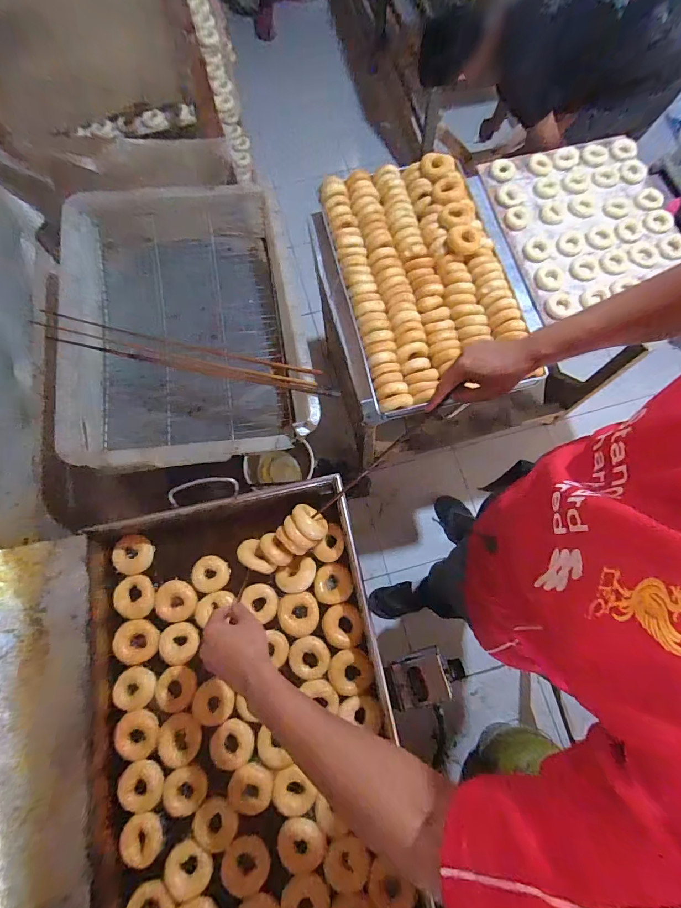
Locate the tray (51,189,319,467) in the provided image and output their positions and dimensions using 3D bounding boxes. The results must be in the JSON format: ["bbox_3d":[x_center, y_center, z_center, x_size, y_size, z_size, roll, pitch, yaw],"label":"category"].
[{"bbox_3d":[-0.350,-0.281,0.869,0.500,0.146,0.665,-13,75,-3],"label":"tray"}]

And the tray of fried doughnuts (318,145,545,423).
[{"bbox_3d":[0.187,-0.426,0.917,0.410,0.073,0.643,-14,75,-3],"label":"tray of fried doughnuts"}]

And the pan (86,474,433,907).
[{"bbox_3d":[-0.149,0.485,0.641,0.471,0.105,0.872,-11,75,-2],"label":"pan"}]

